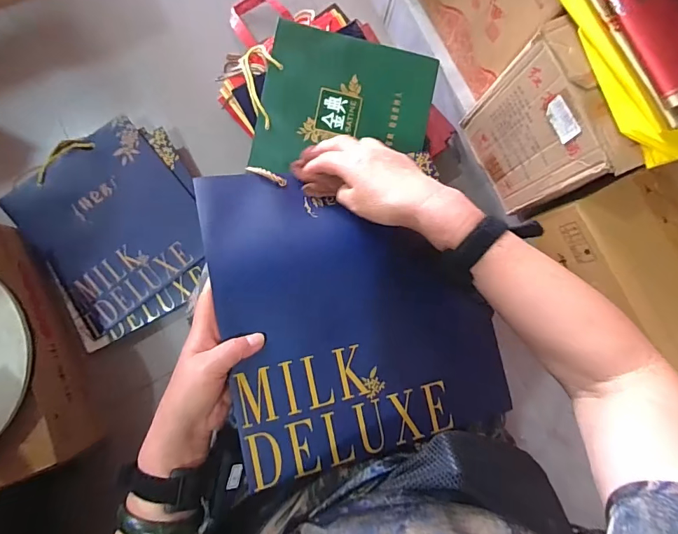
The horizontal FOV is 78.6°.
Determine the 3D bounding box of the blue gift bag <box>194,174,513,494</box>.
[{"bbox_3d":[0.022,0.040,0.435,0.276,0.054,0.308,-12,85,-6],"label":"blue gift bag"}]

